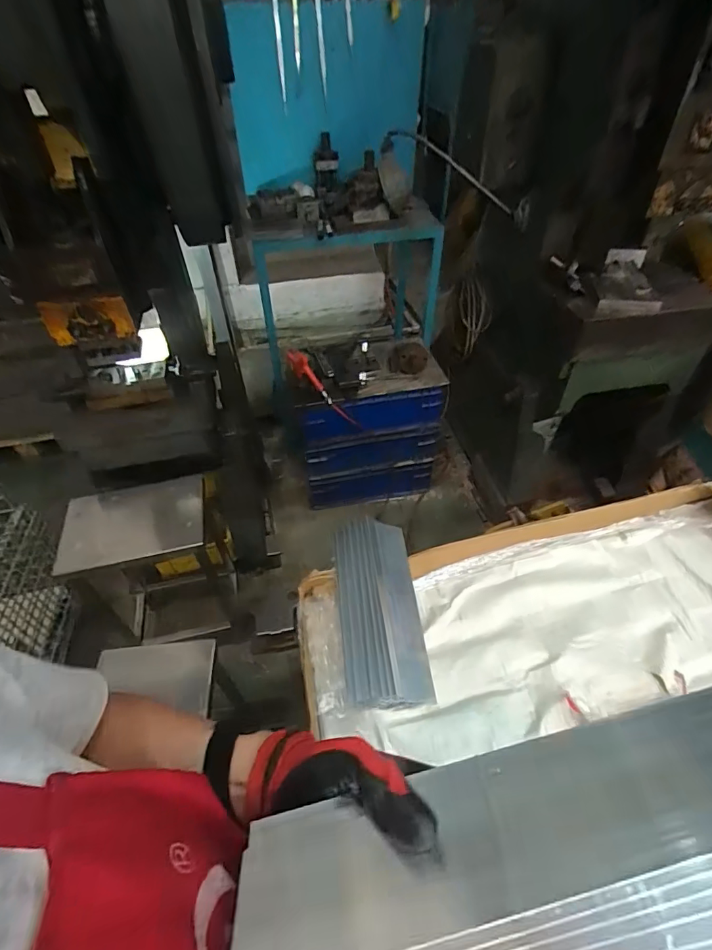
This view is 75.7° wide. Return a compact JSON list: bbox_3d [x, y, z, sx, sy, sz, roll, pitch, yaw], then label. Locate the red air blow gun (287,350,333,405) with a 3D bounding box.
[{"bbox_3d":[-0.134,-0.290,1.379,0.062,0.194,0.053,-16,33,40],"label":"red air blow gun"}]

